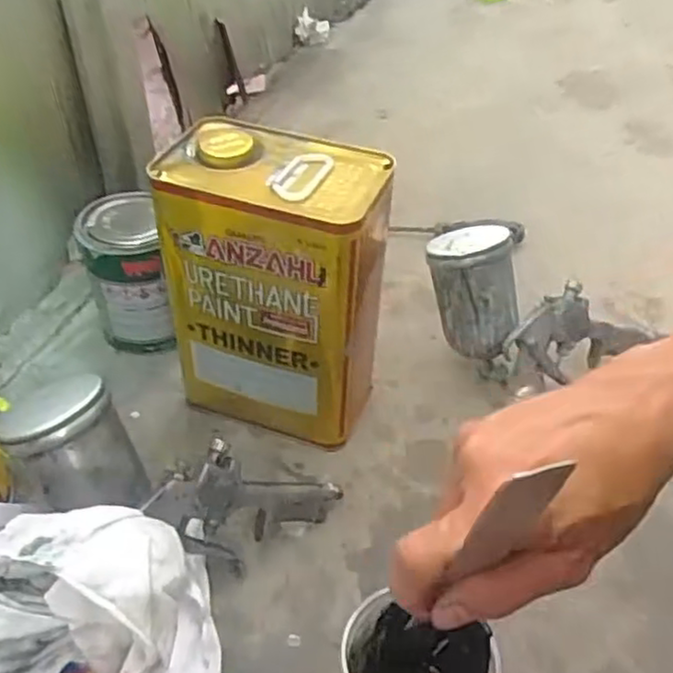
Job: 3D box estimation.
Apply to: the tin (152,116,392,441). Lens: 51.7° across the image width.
[{"bbox_3d":[-0.053,-0.033,0.600,0.168,0.256,0.111,15,44,14],"label":"tin"}]

